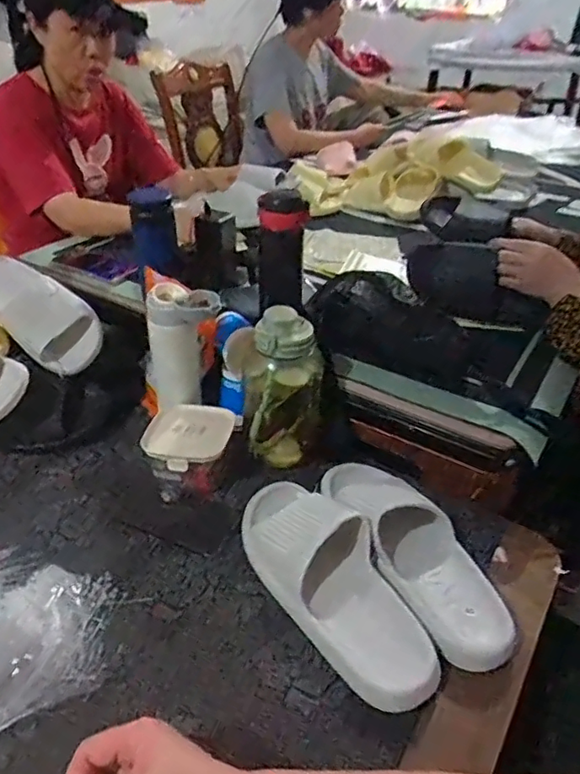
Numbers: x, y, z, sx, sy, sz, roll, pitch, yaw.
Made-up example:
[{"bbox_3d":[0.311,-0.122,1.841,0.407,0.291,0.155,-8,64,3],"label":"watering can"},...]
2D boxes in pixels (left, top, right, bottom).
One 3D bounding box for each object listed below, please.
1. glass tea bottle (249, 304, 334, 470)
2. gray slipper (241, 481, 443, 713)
[{"bbox_3d":[-0.004,-0.001,0.769,0.112,0.205,0.091,5,35,4],"label":"glass tea bottle"},{"bbox_3d":[0.042,0.194,0.616,0.107,0.071,0.293,-21,41,-29],"label":"gray slipper"}]

